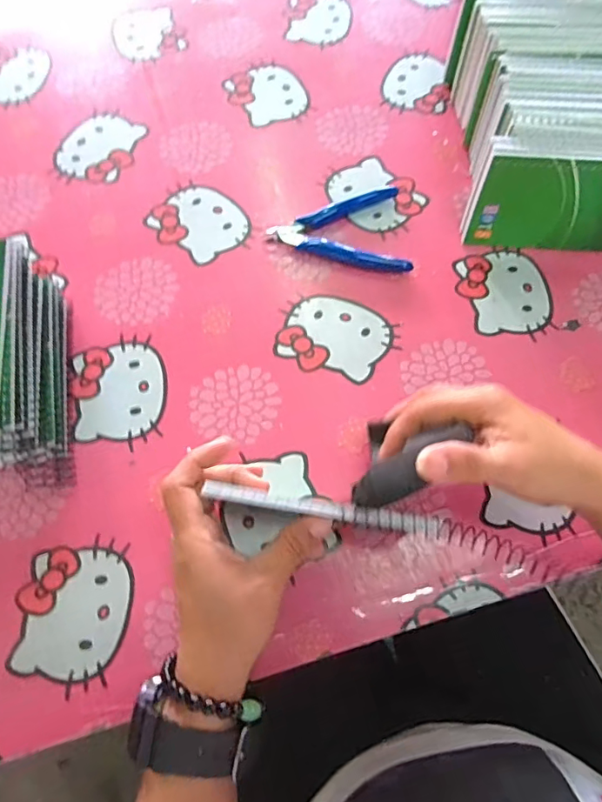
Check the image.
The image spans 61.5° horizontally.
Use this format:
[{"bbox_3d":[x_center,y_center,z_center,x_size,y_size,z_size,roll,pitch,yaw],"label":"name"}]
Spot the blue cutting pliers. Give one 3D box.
[{"bbox_3d":[0.031,-0.149,0.435,0.113,0.008,0.086,-1,68,-1],"label":"blue cutting pliers"}]

